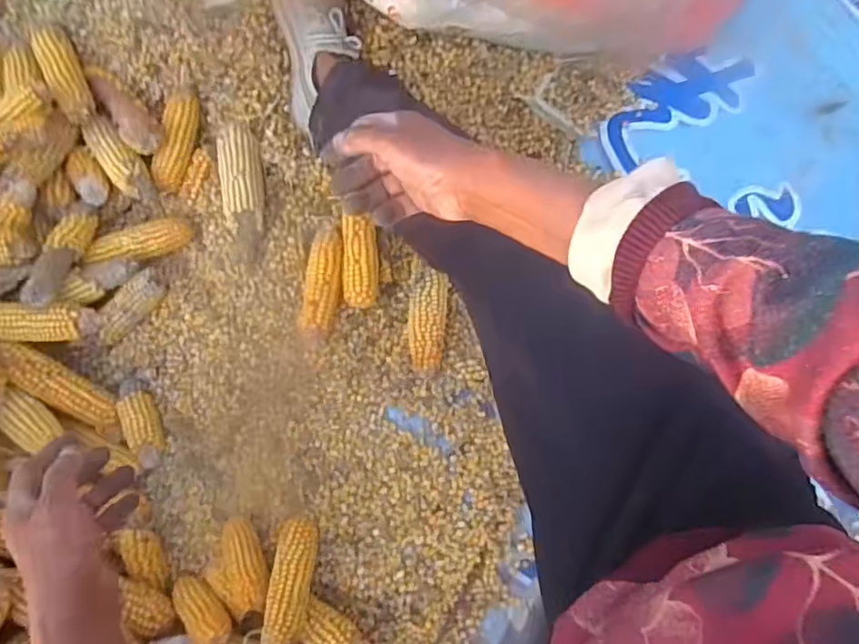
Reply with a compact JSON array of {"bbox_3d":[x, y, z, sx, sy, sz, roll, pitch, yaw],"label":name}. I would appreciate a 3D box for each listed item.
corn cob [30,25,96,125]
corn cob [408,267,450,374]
[{"bbox_3d":[-0.477,-0.325,0.769,0.044,0.038,0.193,-32,67,-2],"label":"corn cob"},{"bbox_3d":[-0.003,-0.003,0.742,0.047,0.037,0.125,2,82,3],"label":"corn cob"}]

